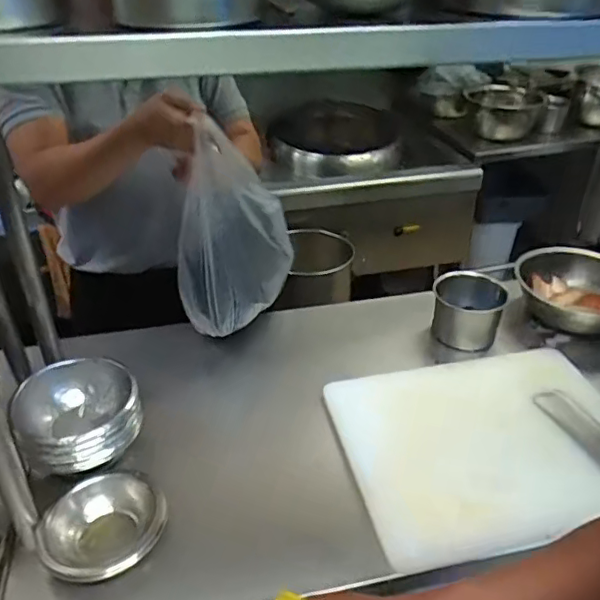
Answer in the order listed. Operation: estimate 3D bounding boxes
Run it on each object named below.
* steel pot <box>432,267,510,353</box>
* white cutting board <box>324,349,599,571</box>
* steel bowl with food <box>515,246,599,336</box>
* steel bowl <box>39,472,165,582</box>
[{"bbox_3d":[0.315,0.017,1.078,0.124,0.104,0.115,0,33,0],"label":"steel pot"},{"bbox_3d":[0.288,0.209,0.873,0.423,0.026,0.324,-12,37,-10],"label":"white cutting board"},{"bbox_3d":[0.548,-0.020,1.135,0.223,0.079,0.244,0,33,0],"label":"steel bowl with food"},{"bbox_3d":[-0.243,0.283,0.723,0.123,0.061,0.147,7,33,11],"label":"steel bowl"}]

